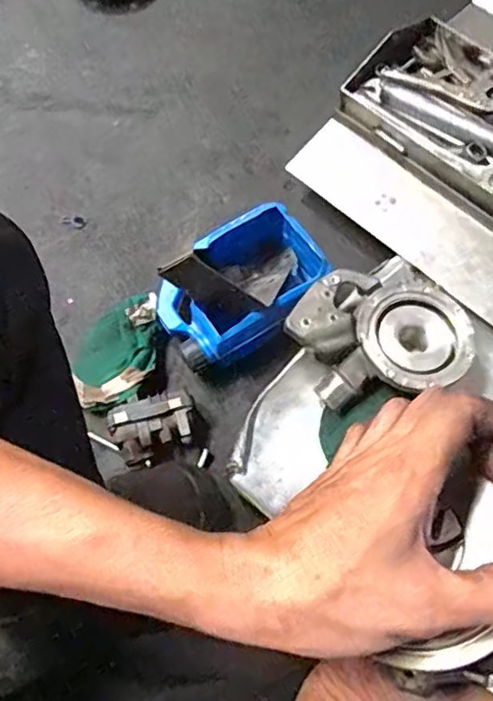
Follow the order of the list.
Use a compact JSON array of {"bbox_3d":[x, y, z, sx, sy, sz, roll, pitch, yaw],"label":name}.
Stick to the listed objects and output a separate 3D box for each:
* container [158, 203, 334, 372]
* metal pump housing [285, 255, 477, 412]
[{"bbox_3d":[-0.005,-0.082,0.782,0.220,0.092,0.152,-32,69,-11],"label":"container"},{"bbox_3d":[0.157,-0.021,0.727,0.197,0.073,0.174,-26,69,-9],"label":"metal pump housing"}]

